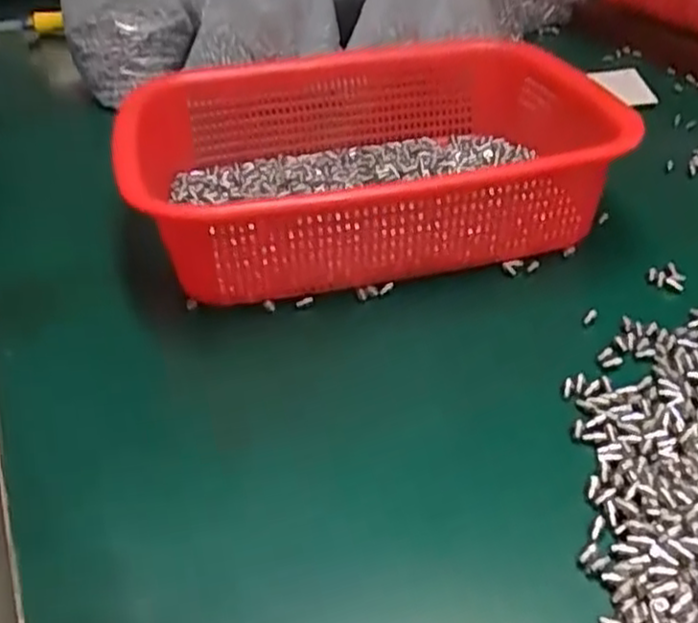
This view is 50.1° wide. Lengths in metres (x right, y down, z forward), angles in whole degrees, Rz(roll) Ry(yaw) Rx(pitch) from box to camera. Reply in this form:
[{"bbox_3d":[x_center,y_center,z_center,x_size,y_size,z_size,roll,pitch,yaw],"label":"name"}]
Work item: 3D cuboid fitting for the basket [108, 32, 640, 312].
[{"bbox_3d":[0.021,-0.094,0.472,0.280,0.082,0.216,-9,37,-6],"label":"basket"}]

